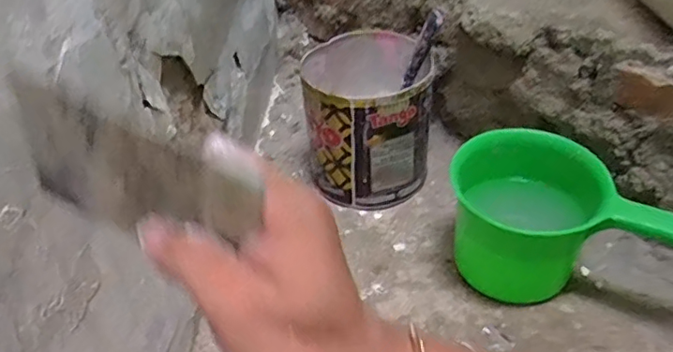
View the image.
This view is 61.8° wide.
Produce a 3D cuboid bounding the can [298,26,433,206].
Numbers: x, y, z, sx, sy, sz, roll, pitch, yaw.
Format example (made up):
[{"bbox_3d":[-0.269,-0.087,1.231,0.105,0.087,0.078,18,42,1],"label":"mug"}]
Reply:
[{"bbox_3d":[0.037,-0.064,0.678,0.137,0.166,0.138,-2,37,2],"label":"can"}]

